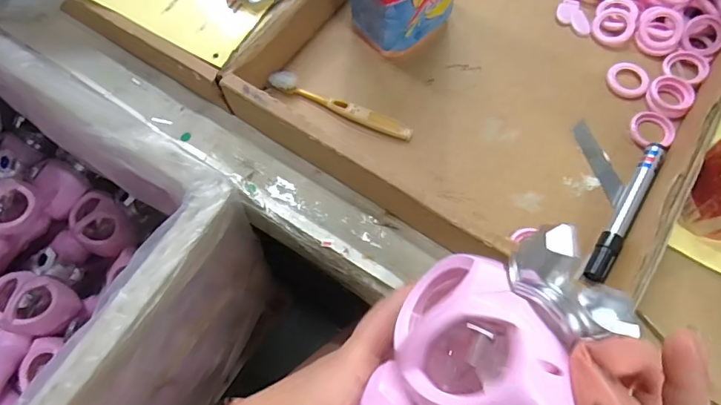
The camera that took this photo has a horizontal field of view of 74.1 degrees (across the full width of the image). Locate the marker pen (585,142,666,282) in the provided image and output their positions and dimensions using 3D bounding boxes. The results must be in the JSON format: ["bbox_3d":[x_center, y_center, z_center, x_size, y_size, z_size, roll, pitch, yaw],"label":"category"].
[{"bbox_3d":[0.215,0.005,0.385,0.016,0.012,0.138,31,72,14],"label":"marker pen"}]

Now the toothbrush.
[{"bbox_3d":[-0.019,-0.085,0.431,0.137,0.017,0.020,24,70,12],"label":"toothbrush"}]

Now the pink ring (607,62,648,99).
[{"bbox_3d":[0.246,-0.113,0.440,0.036,0.008,0.032,14,68,8],"label":"pink ring"}]

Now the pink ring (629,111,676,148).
[{"bbox_3d":[0.256,-0.065,0.418,0.038,0.006,0.036,-1,67,2],"label":"pink ring"}]

